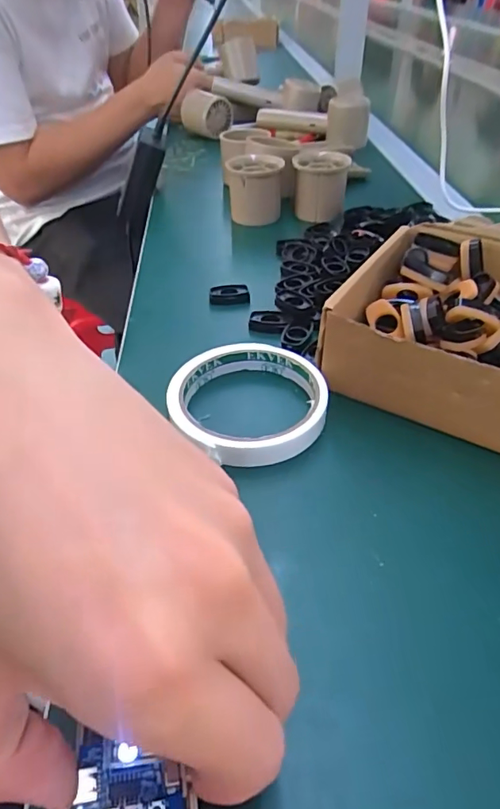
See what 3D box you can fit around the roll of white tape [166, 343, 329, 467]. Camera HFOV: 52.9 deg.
[{"bbox_3d":[-0.001,-0.003,0.295,0.090,0.019,0.089,-1,42,1],"label":"roll of white tape"}]

